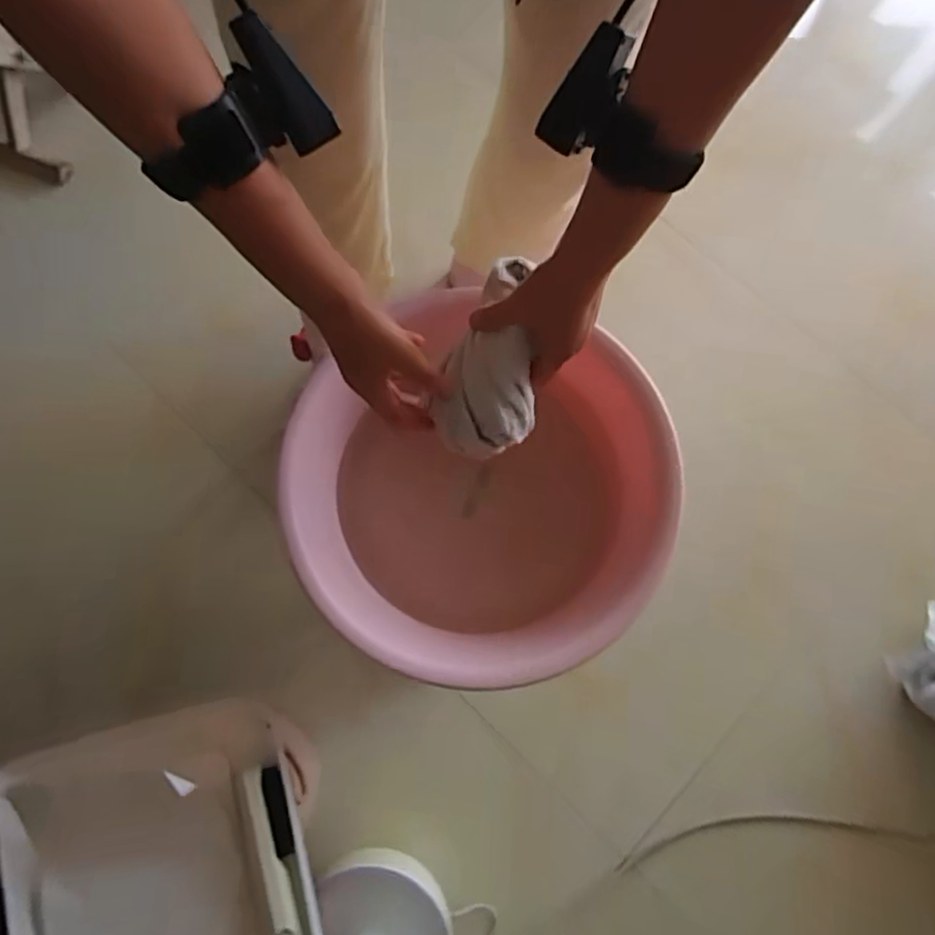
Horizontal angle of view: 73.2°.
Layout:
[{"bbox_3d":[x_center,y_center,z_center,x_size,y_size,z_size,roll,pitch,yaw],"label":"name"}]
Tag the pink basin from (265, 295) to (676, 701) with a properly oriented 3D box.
[{"bbox_3d":[0.008,0.027,0.654,0.368,0.136,0.341,0,78,-1],"label":"pink basin"}]

